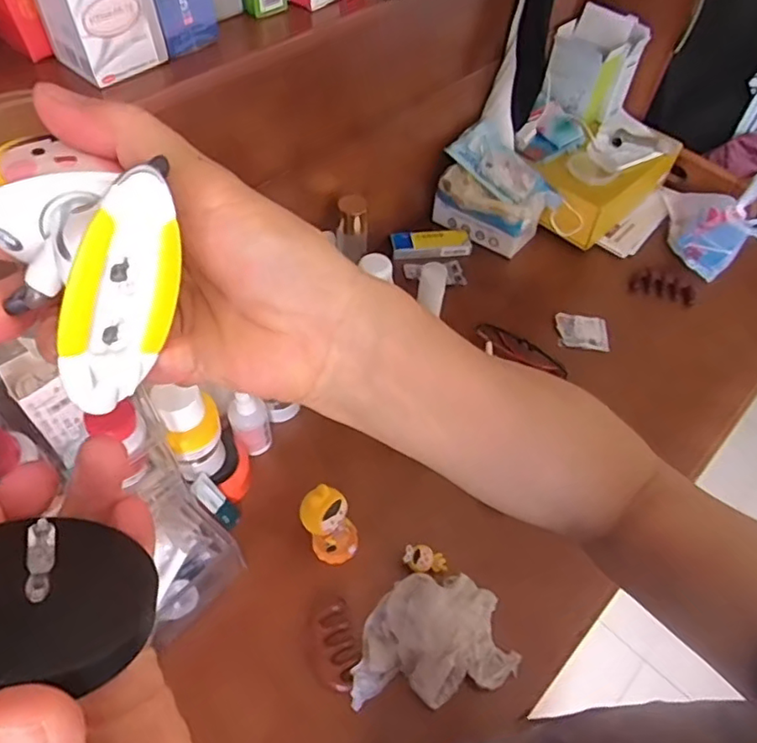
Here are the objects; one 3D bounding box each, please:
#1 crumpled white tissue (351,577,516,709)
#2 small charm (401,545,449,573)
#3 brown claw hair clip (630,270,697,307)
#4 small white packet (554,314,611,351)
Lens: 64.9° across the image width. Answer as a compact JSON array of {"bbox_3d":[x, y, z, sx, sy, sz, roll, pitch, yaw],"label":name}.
[{"bbox_3d":[0.060,0.273,0.615,0.163,0.048,0.119,2,53,-3],"label":"crumpled white tissue"},{"bbox_3d":[0.053,0.211,0.670,0.048,0.019,0.026,6,53,0],"label":"small charm"},{"bbox_3d":[0.457,-0.138,0.953,0.104,0.028,0.036,15,54,6],"label":"brown claw hair clip"},{"bbox_3d":[0.309,-0.060,0.899,0.076,0.009,0.062,7,53,1],"label":"small white packet"}]

